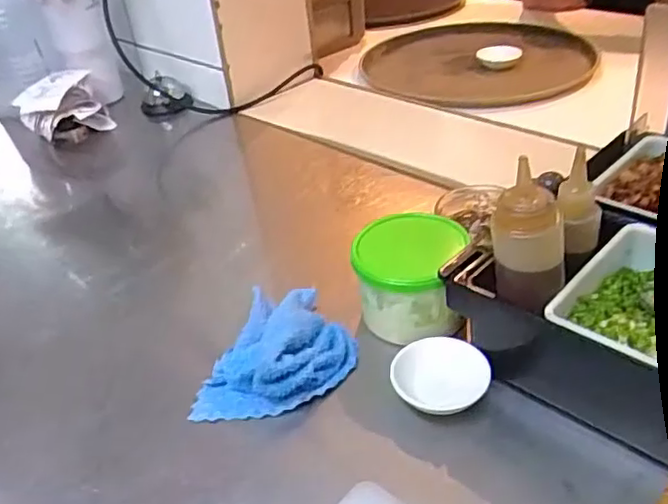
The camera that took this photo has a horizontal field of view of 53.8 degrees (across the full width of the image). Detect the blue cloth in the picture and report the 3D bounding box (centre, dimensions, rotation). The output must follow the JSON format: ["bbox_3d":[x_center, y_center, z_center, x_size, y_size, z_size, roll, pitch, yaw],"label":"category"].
[{"bbox_3d":[-0.045,0.083,0.542,0.103,0.045,0.132,11,38,25],"label":"blue cloth"}]

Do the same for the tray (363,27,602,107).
[{"bbox_3d":[0.236,-0.323,1.101,0.363,0.021,0.361,-3,34,7],"label":"tray"}]

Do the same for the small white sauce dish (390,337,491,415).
[{"bbox_3d":[0.083,0.095,0.509,0.072,0.018,0.061,-4,50,13],"label":"small white sauce dish"}]

